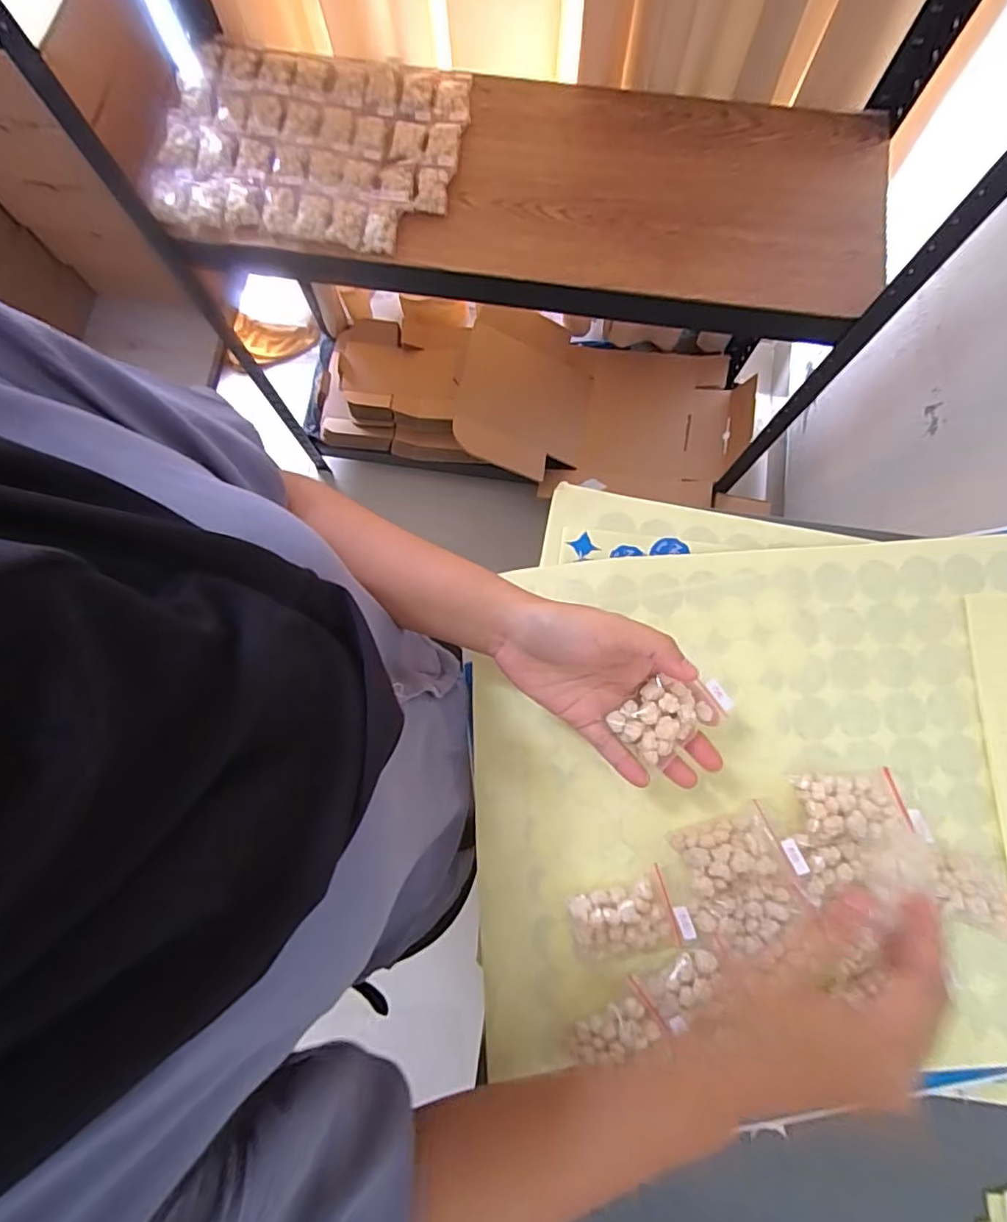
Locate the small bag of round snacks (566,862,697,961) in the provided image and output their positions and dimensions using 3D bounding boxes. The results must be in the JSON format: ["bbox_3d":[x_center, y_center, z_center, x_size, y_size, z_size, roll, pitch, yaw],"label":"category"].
[{"bbox_3d":[0.076,0.186,0.343,0.067,0.017,0.046,-18,79,-3],"label":"small bag of round snacks"}]

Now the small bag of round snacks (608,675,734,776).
[{"bbox_3d":[0.097,0.059,0.327,0.066,0.014,0.038,-33,80,-6],"label":"small bag of round snacks"}]

